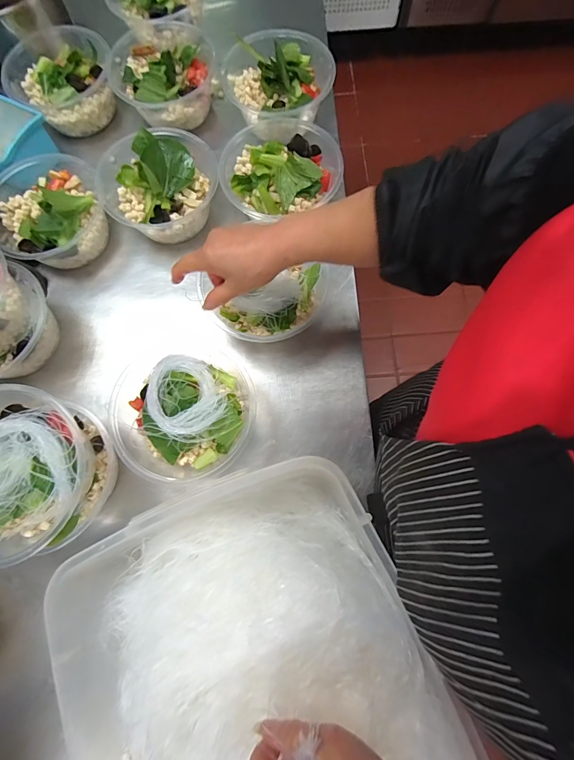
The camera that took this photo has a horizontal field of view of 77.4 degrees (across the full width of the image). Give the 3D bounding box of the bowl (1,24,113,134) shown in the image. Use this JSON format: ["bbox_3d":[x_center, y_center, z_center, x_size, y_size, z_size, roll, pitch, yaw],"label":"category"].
[{"bbox_3d":[-0.368,-0.494,0.588,0.159,0.072,0.168,0,75,2],"label":"bowl"}]

